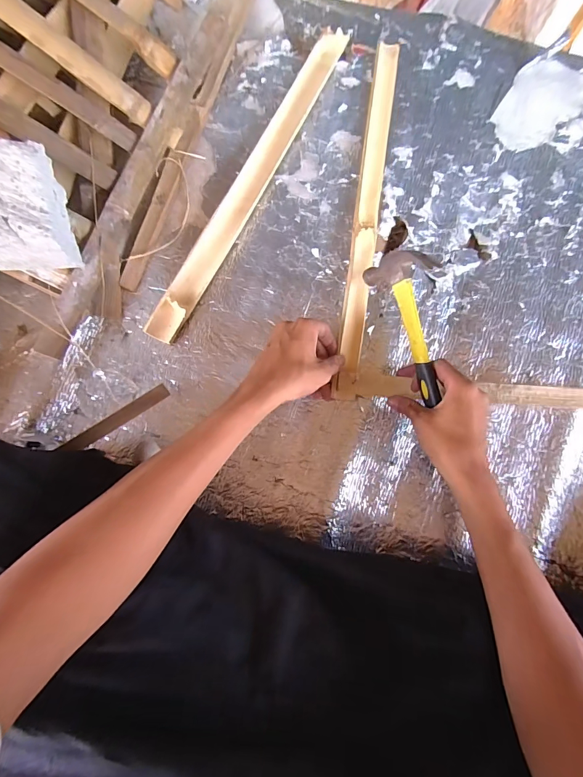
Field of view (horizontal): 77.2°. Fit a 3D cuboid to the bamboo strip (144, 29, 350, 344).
[{"bbox_3d":[-0.058,-0.286,0.509,0.042,0.019,0.499,29,85,5],"label":"bamboo strip"}]

